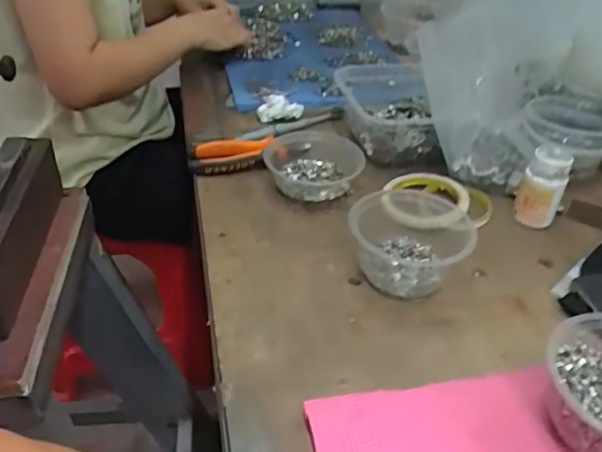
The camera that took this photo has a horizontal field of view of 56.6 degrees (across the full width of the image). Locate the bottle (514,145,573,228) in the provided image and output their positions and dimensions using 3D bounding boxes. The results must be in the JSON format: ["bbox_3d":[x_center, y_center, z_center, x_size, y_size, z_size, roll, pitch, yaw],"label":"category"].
[{"bbox_3d":[0.260,-0.040,0.605,0.044,0.079,0.040,17,40,19],"label":"bottle"}]

